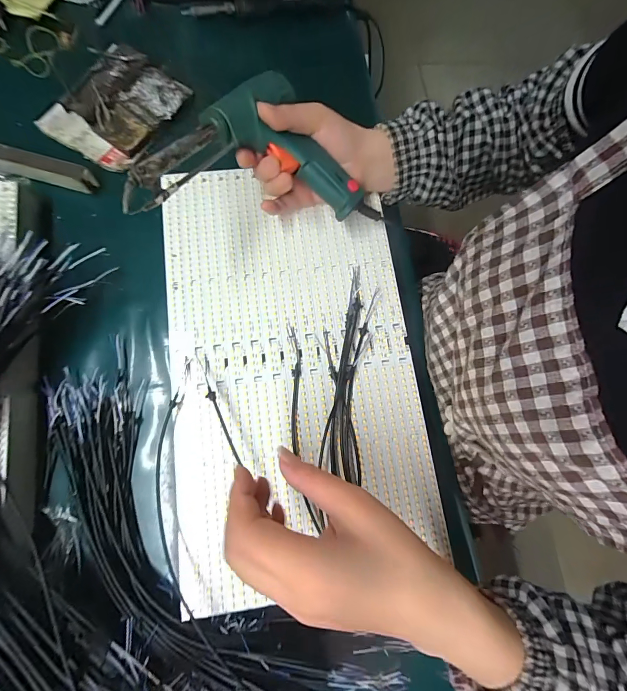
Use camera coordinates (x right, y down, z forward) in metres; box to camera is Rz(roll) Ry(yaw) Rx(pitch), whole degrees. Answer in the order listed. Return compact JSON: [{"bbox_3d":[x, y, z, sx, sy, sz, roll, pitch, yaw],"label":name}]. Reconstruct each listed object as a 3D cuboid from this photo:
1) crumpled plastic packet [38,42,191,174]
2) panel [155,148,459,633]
[{"bbox_3d":[-0.239,-0.293,0.410,0.115,0.028,0.151,38,79,2],"label":"crumpled plastic packet"},{"bbox_3d":[-0.021,0.007,0.333,0.233,0.012,0.403,-7,78,-3],"label":"panel"}]

